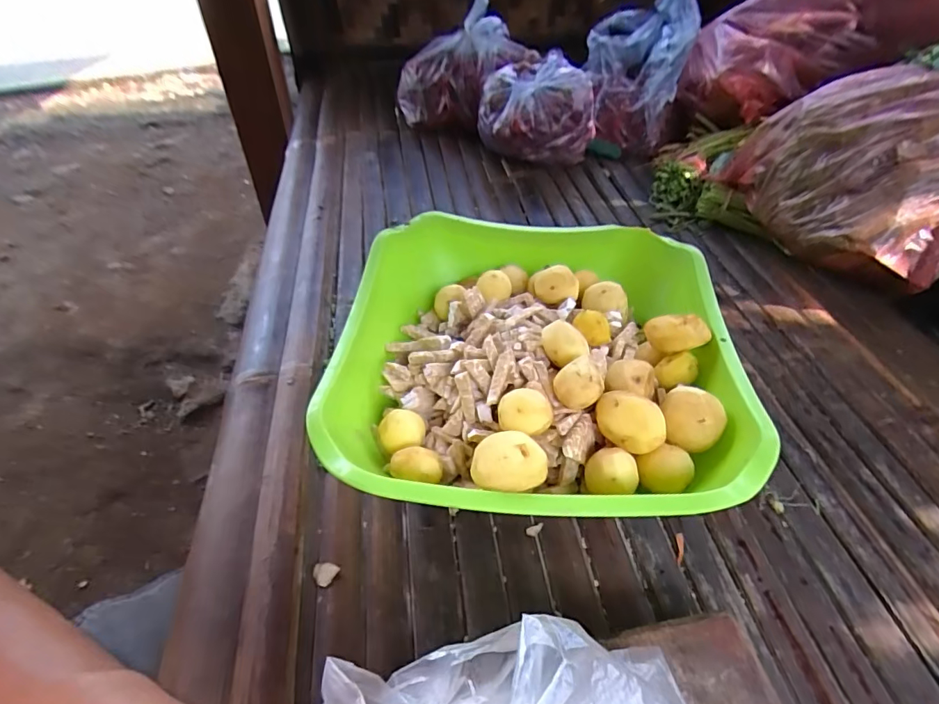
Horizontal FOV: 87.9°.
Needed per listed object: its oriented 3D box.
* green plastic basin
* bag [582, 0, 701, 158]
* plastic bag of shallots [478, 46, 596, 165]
[{"bbox_3d":[0.036,0.008,0.386,0.297,0.105,0.272,0,45,0],"label":"green plastic basin"},{"bbox_3d":[0.251,-0.438,0.743,0.141,0.191,0.158,7,48,8],"label":"bag"},{"bbox_3d":[0.094,-0.339,0.691,0.160,0.119,0.113,3,47,5],"label":"plastic bag of shallots"}]

